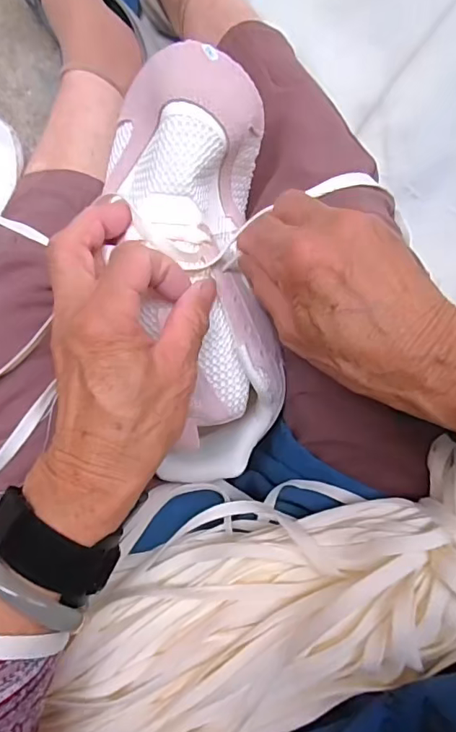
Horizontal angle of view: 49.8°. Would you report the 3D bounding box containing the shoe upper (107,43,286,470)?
[{"bbox_3d":[-0.017,-0.047,0.288,0.087,0.051,0.236,-7,104,0],"label":"shoe upper"}]

